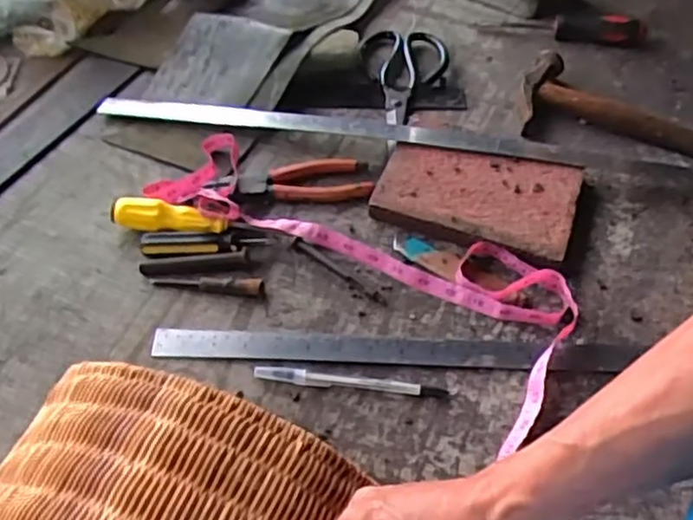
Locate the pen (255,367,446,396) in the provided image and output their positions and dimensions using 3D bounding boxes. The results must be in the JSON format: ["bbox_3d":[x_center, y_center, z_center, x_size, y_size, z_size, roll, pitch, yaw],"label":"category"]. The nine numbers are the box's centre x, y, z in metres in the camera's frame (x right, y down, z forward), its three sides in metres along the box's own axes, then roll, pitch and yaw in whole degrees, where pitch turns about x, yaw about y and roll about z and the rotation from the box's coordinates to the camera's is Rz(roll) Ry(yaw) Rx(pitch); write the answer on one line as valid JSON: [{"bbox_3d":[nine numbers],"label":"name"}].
[{"bbox_3d":[0.002,0.095,0.542,0.147,0.005,0.011,6,51,1],"label":"pen"}]

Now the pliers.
[{"bbox_3d":[-0.054,-0.077,0.666,0.151,0.016,0.048,-2,51,-5],"label":"pliers"}]

